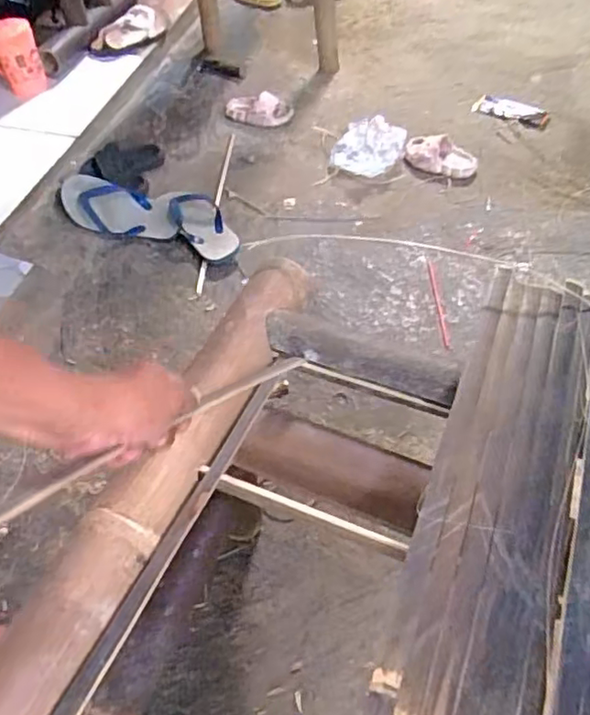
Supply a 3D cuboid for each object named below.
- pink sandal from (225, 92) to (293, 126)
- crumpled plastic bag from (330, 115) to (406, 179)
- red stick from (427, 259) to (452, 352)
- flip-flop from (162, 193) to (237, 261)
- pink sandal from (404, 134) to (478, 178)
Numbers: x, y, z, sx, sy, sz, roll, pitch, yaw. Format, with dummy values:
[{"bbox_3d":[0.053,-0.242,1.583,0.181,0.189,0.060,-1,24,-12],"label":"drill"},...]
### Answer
[{"bbox_3d":[-0.095,-0.643,1.569,0.179,0.067,0.082,8,54,11],"label":"pink sandal"},{"bbox_3d":[0.181,-0.507,1.461,0.156,0.057,0.178,22,62,14],"label":"crumpled plastic bag"},{"bbox_3d":[0.282,-0.105,1.190,0.015,0.010,0.227,-3,53,3],"label":"red stick"},{"bbox_3d":[-0.206,-0.296,1.331,0.101,0.030,0.246,-30,56,-17],"label":"flip-flop"},{"bbox_3d":[0.345,-0.473,1.444,0.167,0.039,0.106,11,55,14],"label":"pink sandal"}]

